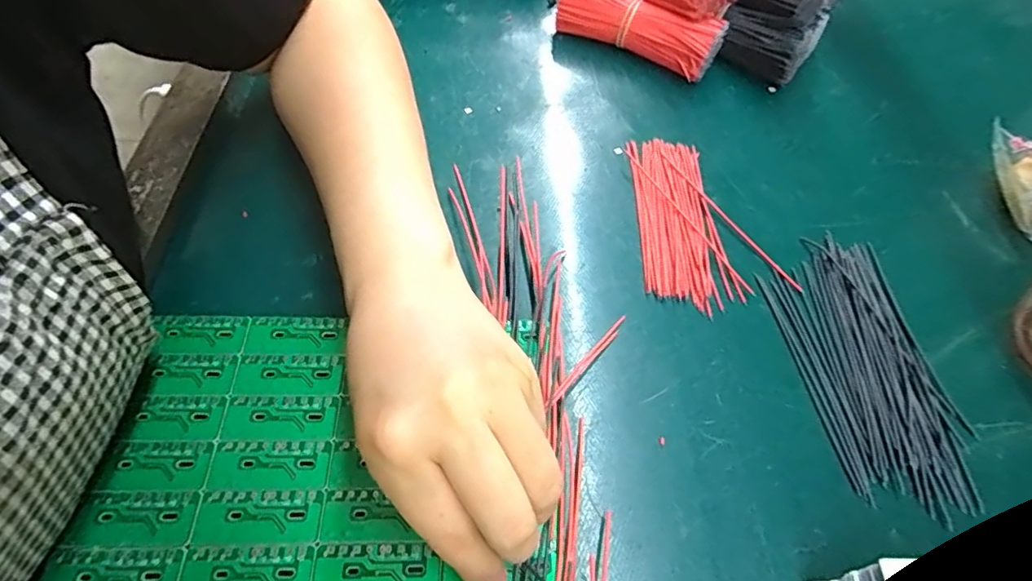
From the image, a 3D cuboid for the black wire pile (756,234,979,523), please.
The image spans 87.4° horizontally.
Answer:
[{"bbox_3d":[0.173,0.035,0.269,0.068,0.008,0.141,-3,58,-7],"label":"black wire pile"}]

